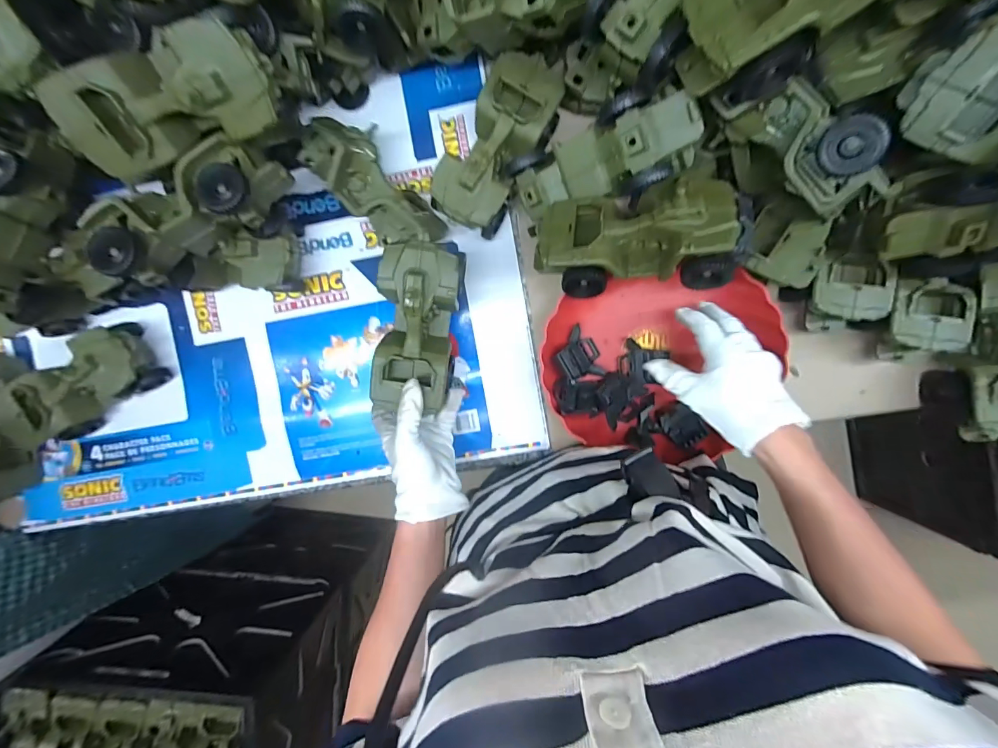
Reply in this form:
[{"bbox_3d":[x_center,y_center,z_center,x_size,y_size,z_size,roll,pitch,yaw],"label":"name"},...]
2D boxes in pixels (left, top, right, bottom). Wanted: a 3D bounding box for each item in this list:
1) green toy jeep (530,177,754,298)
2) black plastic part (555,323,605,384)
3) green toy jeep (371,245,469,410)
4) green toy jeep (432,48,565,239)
[{"bbox_3d":[0.126,-0.127,0.395,0.187,0.060,0.099,2,95,20],"label":"green toy jeep"},{"bbox_3d":[0.094,-0.020,0.496,0.050,0.029,0.063,-28,92,5],"label":"black plastic part"},{"bbox_3d":[-0.085,-0.047,0.445,0.083,0.054,0.171,12,106,3],"label":"green toy jeep"},{"bbox_3d":[-0.002,-0.238,0.456,0.083,0.064,0.177,30,96,1],"label":"green toy jeep"}]

